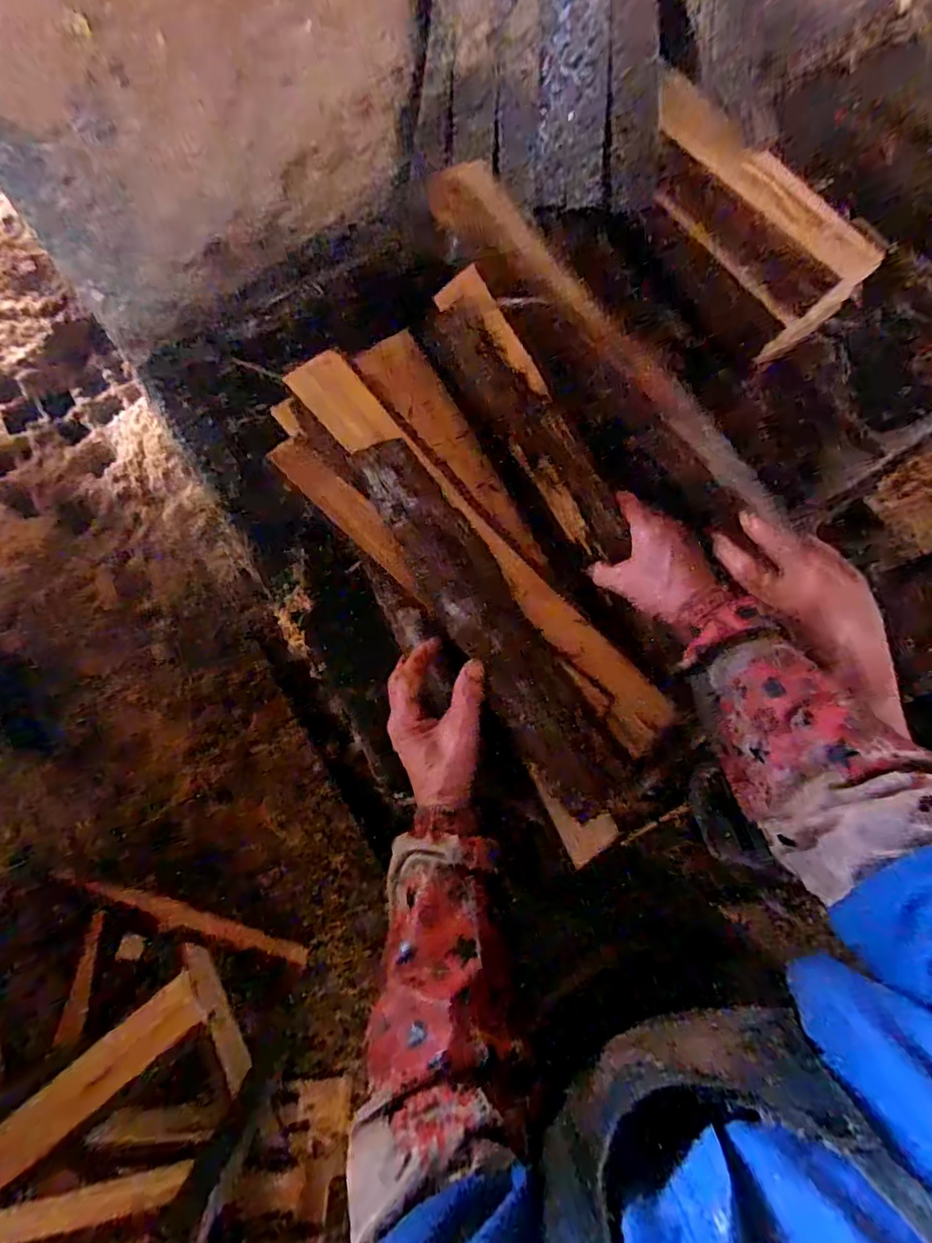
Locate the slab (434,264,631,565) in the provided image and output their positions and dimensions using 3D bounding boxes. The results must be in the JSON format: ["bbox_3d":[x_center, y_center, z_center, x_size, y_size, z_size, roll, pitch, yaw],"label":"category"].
[{"bbox_3d":[0.059,-0.217,0.567,0.063,0.034,0.347,-25,78,-9],"label":"slab"}]

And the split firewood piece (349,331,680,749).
[{"bbox_3d":[0.036,-0.095,0.531,0.071,0.035,0.474,-30,77,-10],"label":"split firewood piece"}]

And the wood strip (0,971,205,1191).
[{"bbox_3d":[-0.591,0.716,0.851,0.083,0.380,0.021,50,121,12],"label":"wood strip"}]

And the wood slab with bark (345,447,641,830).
[{"bbox_3d":[0.017,-0.010,0.484,0.075,0.027,0.373,-30,77,-10],"label":"wood slab with bark"}]

